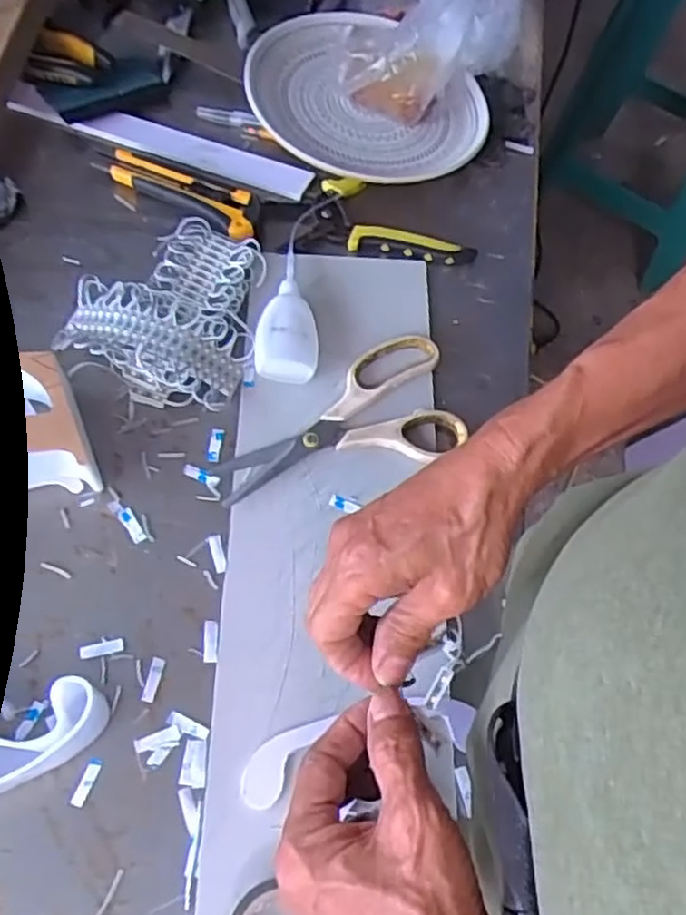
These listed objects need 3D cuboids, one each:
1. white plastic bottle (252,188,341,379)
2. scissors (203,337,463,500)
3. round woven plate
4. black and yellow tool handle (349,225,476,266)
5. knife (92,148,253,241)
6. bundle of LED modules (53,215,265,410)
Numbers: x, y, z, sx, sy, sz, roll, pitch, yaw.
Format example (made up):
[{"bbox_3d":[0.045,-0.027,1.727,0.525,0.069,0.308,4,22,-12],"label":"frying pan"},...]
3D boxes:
[{"bbox_3d":[-0.033,-0.139,0.554,0.043,0.032,0.183,7,64,0],"label":"white plastic bottle"},{"bbox_3d":[-0.006,-0.032,0.509,0.168,0.013,0.100,-10,65,-8],"label":"scissors"},{"bbox_3d":[0.016,-0.308,0.630,0.186,0.043,0.202,-40,72,-19],"label":"round woven plate"},{"bbox_3d":[0.056,-0.169,0.585,0.102,0.019,0.019,8,64,1],"label":"black and yellow tool handle"},{"bbox_3d":[-0.129,-0.218,0.590,0.143,0.017,0.041,30,66,11],"label":"knife"},{"bbox_3d":[-0.127,-0.114,0.530,0.127,0.035,0.154,9,64,2],"label":"bundle of LED modules"}]

